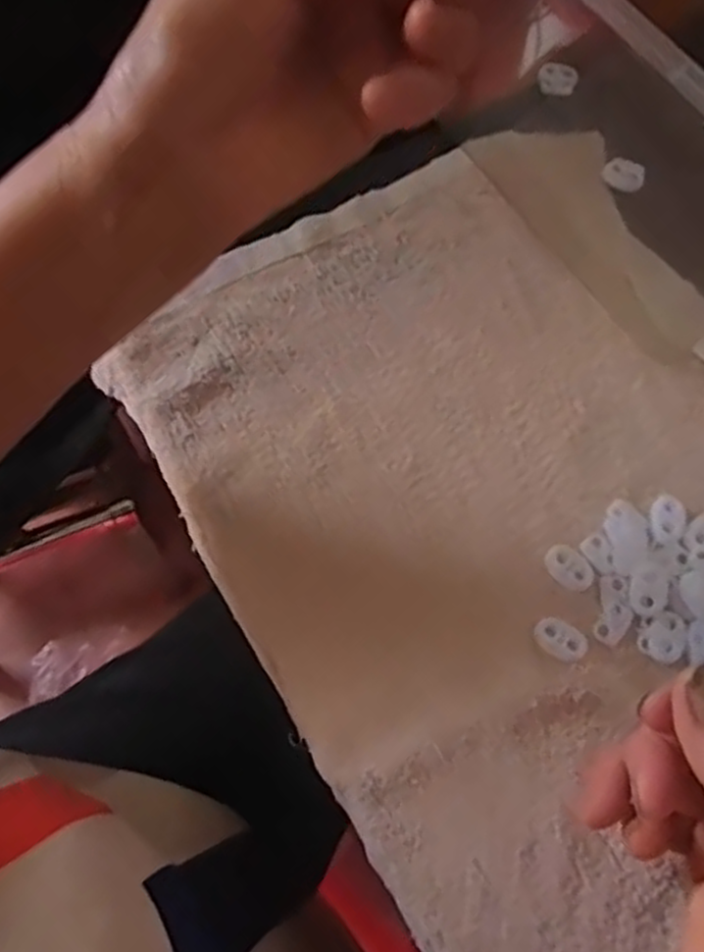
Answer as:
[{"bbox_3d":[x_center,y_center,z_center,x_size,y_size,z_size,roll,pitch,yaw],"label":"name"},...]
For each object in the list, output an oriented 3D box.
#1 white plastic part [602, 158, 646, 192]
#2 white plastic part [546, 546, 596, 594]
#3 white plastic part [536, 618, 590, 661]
[{"bbox_3d":[0.147,-0.164,0.420,0.022,0.007,0.012,28,71,13],"label":"white plastic part"},{"bbox_3d":[0.095,0.040,0.336,0.022,0.005,0.016,40,73,15],"label":"white plastic part"},{"bbox_3d":[0.087,0.068,0.324,0.021,0.004,0.015,32,71,13],"label":"white plastic part"}]

